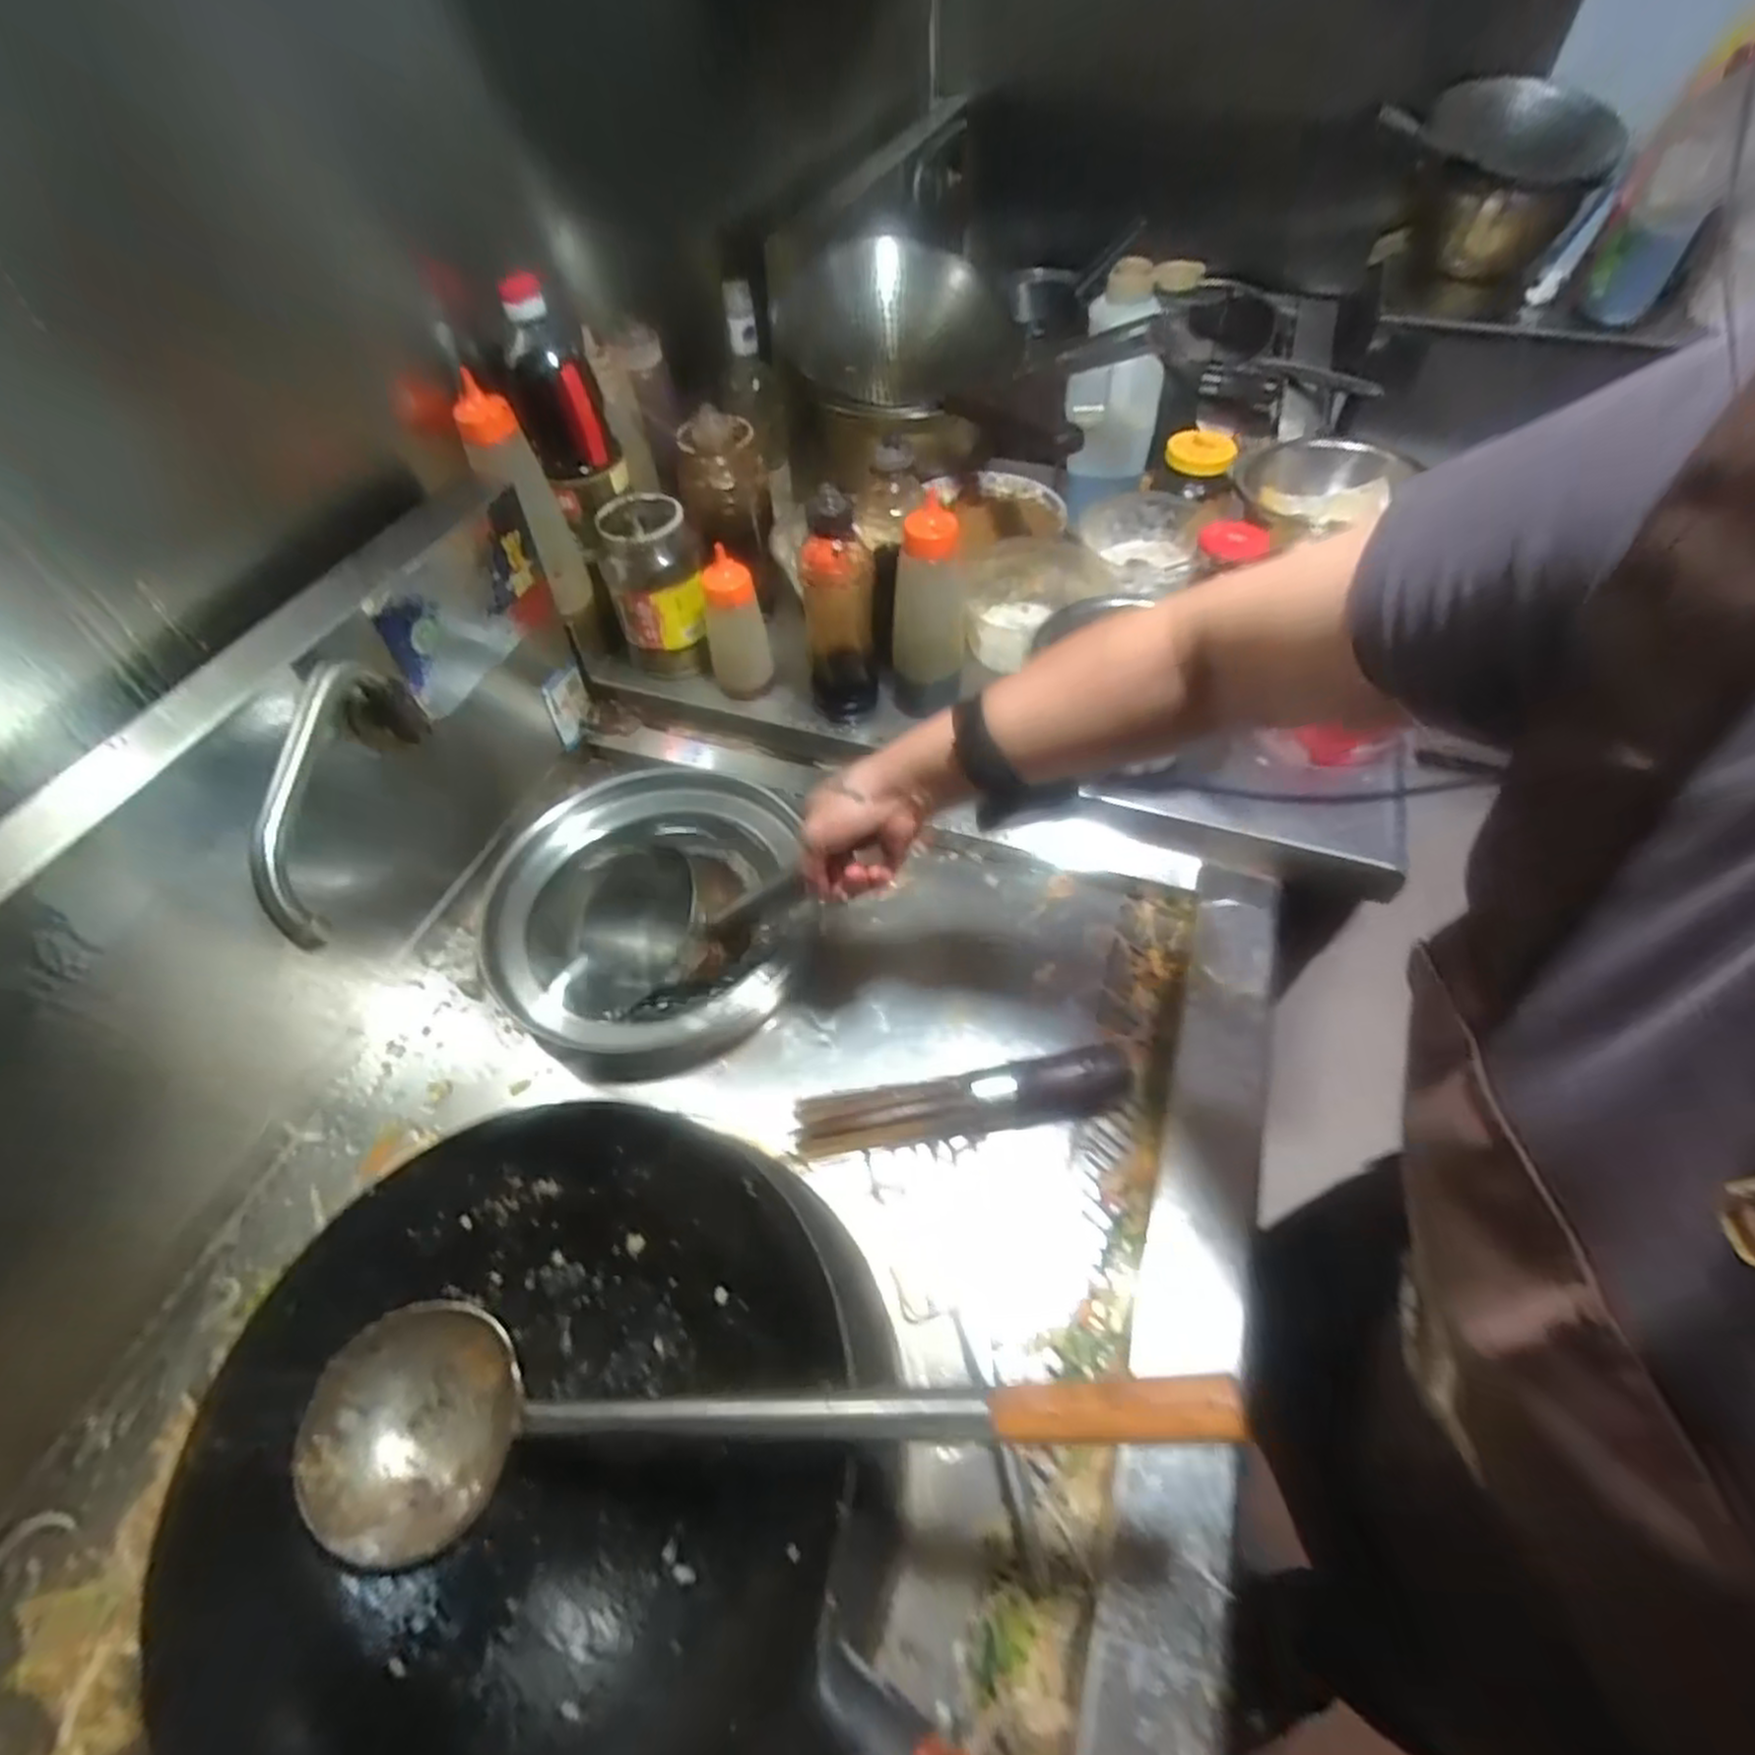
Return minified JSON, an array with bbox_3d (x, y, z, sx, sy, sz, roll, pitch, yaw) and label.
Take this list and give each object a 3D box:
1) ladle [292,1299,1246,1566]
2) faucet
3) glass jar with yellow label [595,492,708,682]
[{"bbox_3d":[-0.086,0.290,0.422,0.517,0.068,0.118,-13,52,17],"label":"ladle"},{"bbox_3d":[-0.377,-0.058,0.533,0.065,0.099,0.211,-2,54,1],"label":"faucet"},{"bbox_3d":[-0.232,-0.305,0.840,0.094,0.161,0.096,-1,54,2],"label":"glass jar with yellow label"}]

